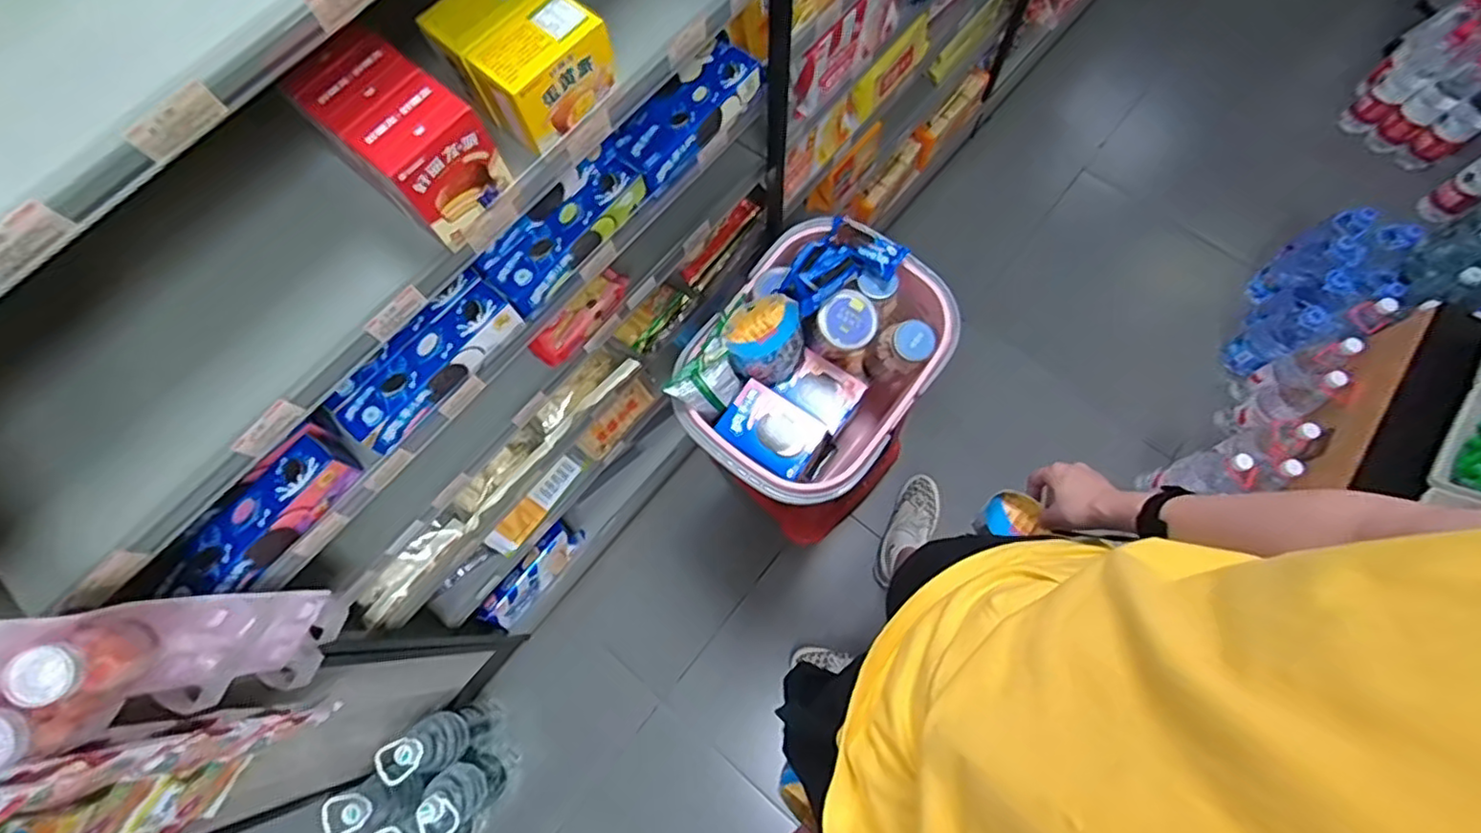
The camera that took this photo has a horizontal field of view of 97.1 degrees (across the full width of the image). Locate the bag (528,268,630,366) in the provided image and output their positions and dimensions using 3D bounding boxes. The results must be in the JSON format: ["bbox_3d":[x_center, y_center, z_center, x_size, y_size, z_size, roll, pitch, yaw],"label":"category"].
[{"bbox_3d":[-0.216,-0.140,0.899,0.049,0.045,0.164,40,78,13],"label":"bag"}]

